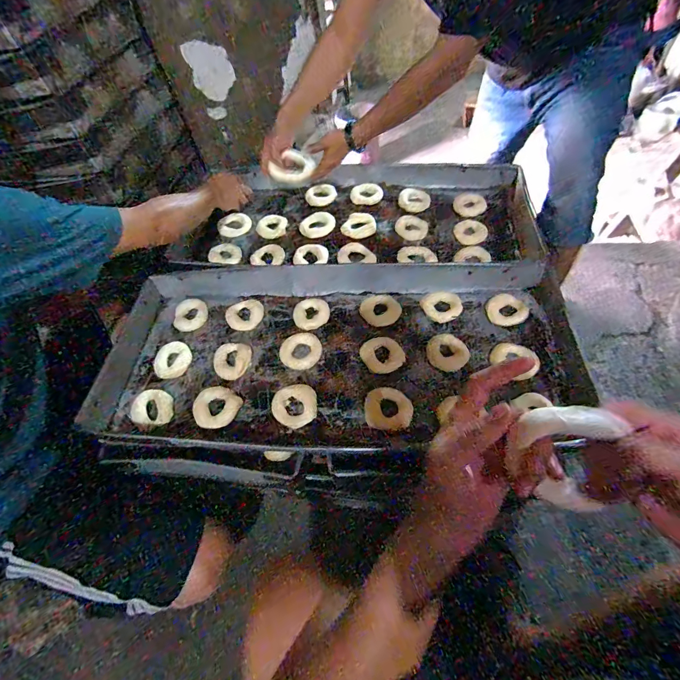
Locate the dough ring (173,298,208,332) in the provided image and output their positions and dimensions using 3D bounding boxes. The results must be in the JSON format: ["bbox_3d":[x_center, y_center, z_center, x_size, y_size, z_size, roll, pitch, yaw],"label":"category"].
[{"bbox_3d":[-0.318,-0.054,0.816,0.068,0.019,0.073,-4,53,5],"label":"dough ring"}]

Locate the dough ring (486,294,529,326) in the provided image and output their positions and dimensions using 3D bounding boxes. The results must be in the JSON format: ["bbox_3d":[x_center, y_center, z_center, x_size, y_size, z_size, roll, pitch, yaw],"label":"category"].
[{"bbox_3d":[0.323,-0.058,0.740,0.063,0.014,0.073,-41,62,-21],"label":"dough ring"}]

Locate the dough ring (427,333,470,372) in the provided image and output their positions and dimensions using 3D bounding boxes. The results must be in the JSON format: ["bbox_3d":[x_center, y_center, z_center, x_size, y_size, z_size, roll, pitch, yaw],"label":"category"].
[{"bbox_3d":[0.195,0.022,0.698,0.070,0.010,0.074,-2,55,3],"label":"dough ring"}]

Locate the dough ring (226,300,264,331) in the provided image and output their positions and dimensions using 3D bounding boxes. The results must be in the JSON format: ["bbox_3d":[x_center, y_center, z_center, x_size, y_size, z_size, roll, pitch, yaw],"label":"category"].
[{"bbox_3d":[-0.196,-0.049,0.787,0.077,0.017,0.068,-12,55,-3],"label":"dough ring"}]

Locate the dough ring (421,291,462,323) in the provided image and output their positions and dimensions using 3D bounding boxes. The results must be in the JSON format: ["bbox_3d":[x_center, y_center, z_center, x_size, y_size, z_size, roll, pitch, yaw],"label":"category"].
[{"bbox_3d":[0.200,-0.068,0.752,0.073,0.022,0.062,2,56,6],"label":"dough ring"}]

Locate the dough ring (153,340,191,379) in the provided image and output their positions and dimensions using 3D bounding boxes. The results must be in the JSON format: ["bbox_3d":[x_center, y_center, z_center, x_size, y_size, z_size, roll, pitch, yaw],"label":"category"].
[{"bbox_3d":[-0.328,0.037,0.749,0.066,0.014,0.081,-18,56,-8],"label":"dough ring"}]

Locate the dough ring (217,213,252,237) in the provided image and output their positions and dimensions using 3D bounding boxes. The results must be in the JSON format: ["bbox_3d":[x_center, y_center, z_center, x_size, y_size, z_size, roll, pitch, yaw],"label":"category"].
[{"bbox_3d":[-0.269,-0.295,0.979,0.083,0.020,0.083,-2,55,3],"label":"dough ring"}]

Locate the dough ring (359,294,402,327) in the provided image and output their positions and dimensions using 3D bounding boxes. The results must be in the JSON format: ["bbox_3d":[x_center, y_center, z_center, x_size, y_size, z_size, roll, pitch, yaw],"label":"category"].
[{"bbox_3d":[0.082,-0.060,0.760,0.078,0.008,0.074,-2,55,3],"label":"dough ring"}]

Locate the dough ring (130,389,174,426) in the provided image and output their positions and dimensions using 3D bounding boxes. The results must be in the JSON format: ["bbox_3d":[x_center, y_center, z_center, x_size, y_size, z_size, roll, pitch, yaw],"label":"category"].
[{"bbox_3d":[-0.337,0.118,0.683,0.075,0.014,0.078,-2,55,3],"label":"dough ring"}]

